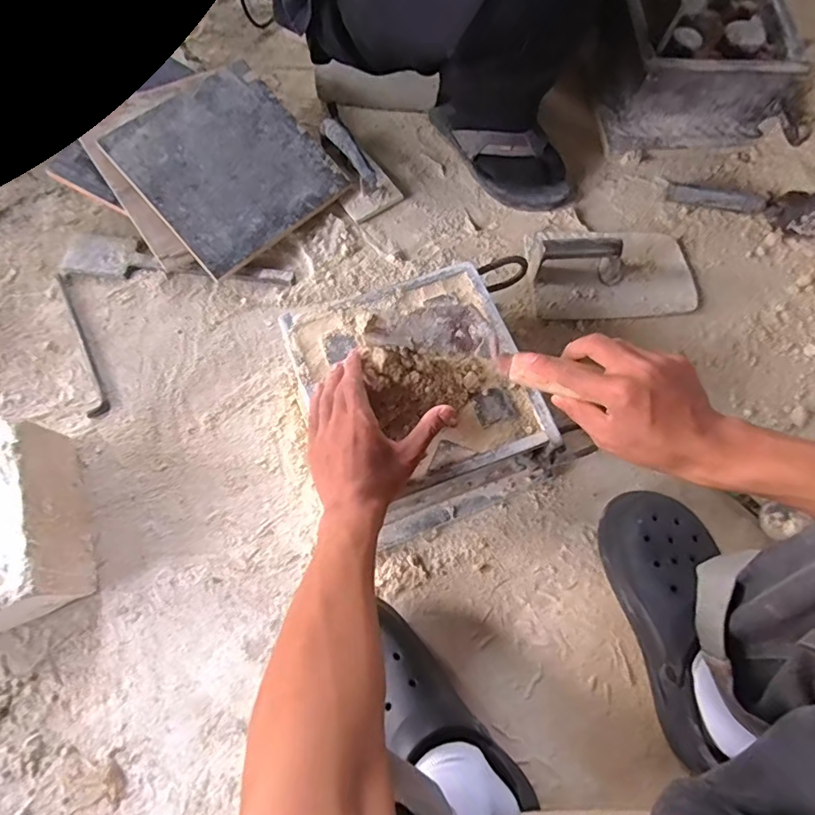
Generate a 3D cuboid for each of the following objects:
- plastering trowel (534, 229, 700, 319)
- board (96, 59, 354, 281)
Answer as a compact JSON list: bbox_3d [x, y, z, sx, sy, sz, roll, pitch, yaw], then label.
[{"bbox_3d":[0.286,-0.199,0.685,0.219,0.080,0.133,-3,69,0],"label":"plastering trowel"},{"bbox_3d":[-0.250,-0.342,0.714,0.242,0.010,0.241,-42,91,-15],"label":"board"}]

